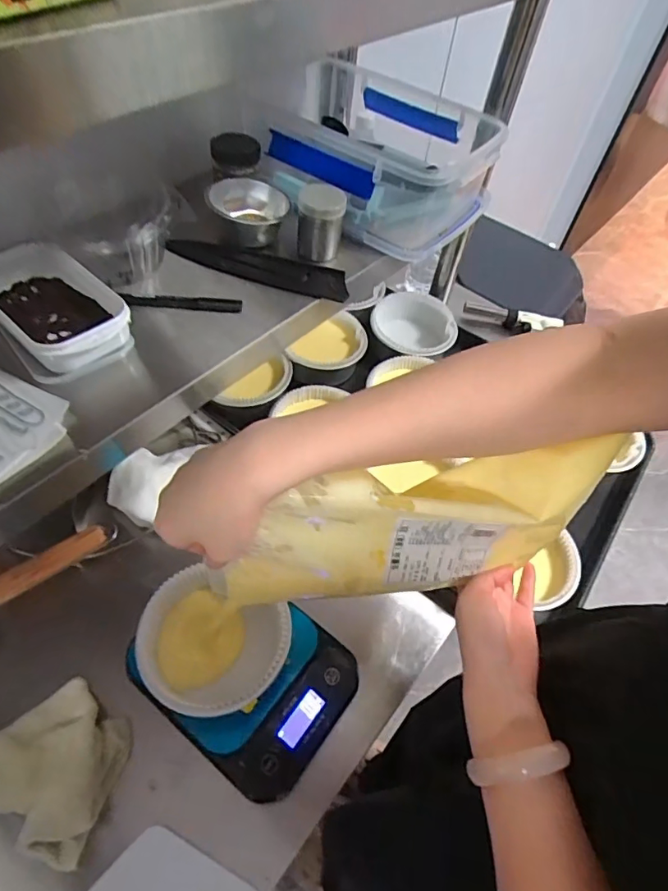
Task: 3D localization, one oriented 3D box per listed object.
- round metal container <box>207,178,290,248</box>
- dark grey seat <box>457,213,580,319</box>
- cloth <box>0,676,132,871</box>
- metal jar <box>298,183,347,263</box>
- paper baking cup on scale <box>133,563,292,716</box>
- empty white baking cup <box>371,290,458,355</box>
[{"bbox_3d":[-0.096,-0.268,0.578,0.089,0.042,0.085,1,56,-1],"label":"round metal container"},{"bbox_3d":[0.471,-0.443,1.276,0.315,0.038,0.195,16,98,-12],"label":"dark grey seat"},{"bbox_3d":[-0.248,0.284,0.454,0.128,0.032,0.106,32,61,18],"label":"cloth"},{"bbox_3d":[-0.015,-0.252,0.566,0.051,0.080,0.050,1,56,-1],"label":"metal jar"},{"bbox_3d":[-0.115,0.189,0.485,0.122,0.065,0.125,1,56,-1],"label":"paper baking cup on scale"},{"bbox_3d":[0.124,-0.175,0.814,0.129,0.065,0.133,1,56,-1],"label":"empty white baking cup"}]

